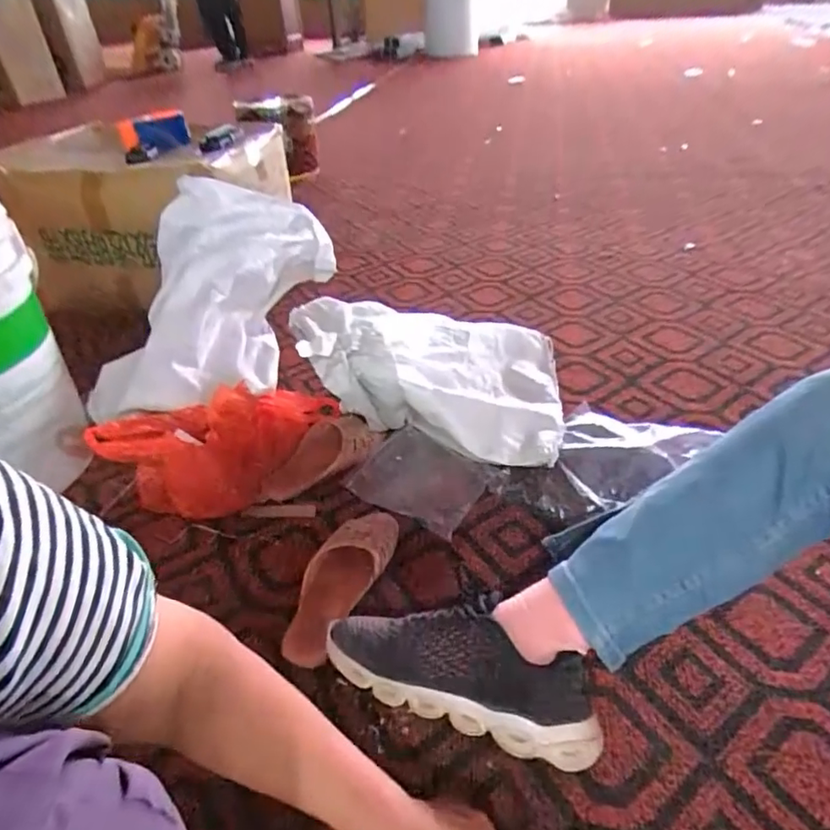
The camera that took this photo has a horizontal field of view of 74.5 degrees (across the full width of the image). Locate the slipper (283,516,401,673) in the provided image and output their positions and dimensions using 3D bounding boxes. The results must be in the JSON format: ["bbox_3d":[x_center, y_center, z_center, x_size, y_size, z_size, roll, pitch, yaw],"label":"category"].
[{"bbox_3d":[-0.083,0.188,0.631,0.080,0.040,0.206,13,41,19],"label":"slipper"}]

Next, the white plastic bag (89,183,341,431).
[{"bbox_3d":[-0.332,-0.199,0.951,0.284,0.198,0.500,5,58,10],"label":"white plastic bag"}]

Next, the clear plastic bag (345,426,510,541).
[{"bbox_3d":[0.013,0.087,0.764,0.183,0.034,0.130,26,47,32],"label":"clear plastic bag"}]

